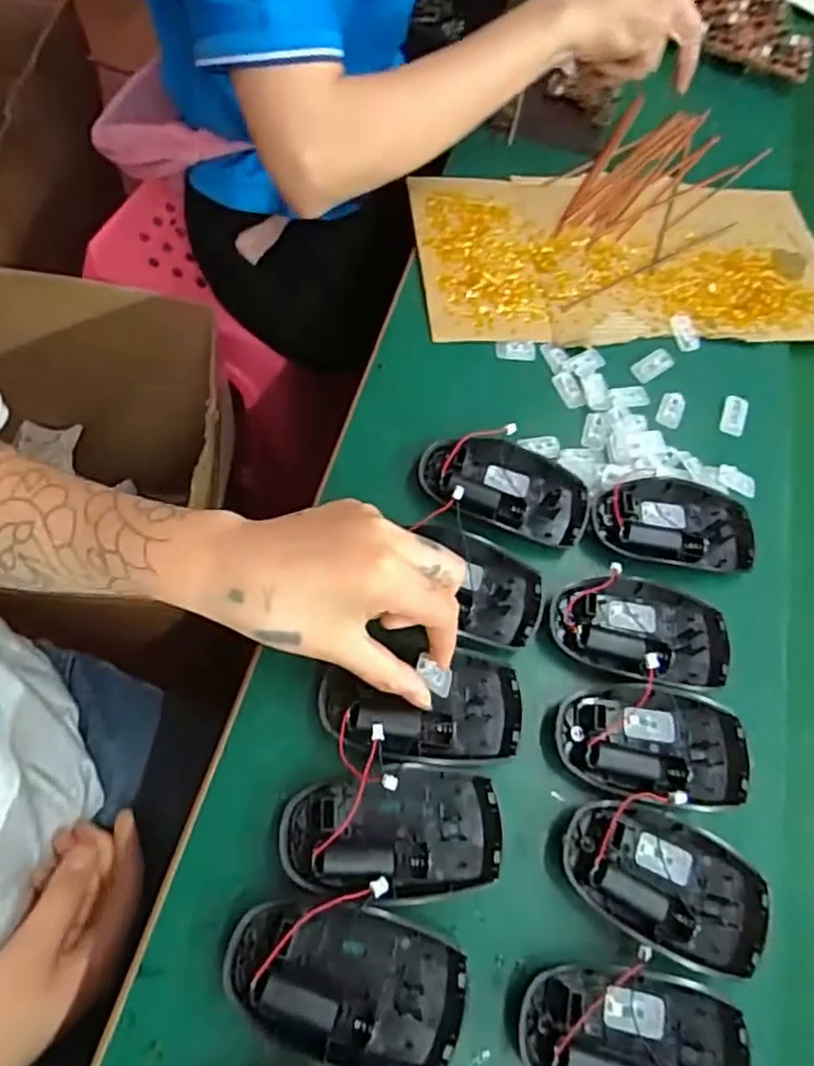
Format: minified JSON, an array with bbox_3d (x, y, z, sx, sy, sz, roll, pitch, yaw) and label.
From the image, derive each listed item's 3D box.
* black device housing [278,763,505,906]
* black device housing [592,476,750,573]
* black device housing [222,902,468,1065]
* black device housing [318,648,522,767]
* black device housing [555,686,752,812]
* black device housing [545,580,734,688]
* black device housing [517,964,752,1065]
[{"bbox_3d":[-0.006,0.145,0.315,0.103,0.023,0.056,-3,66,-12],"label":"black device housing"},{"bbox_3d":[0.168,-0.007,0.408,0.097,0.016,0.057,4,65,-9],"label":"black device housing"},{"bbox_3d":[-0.027,0.197,0.286,0.101,0.021,0.057,15,64,-3],"label":"black device housing"},{"bbox_3d":[0.008,0.093,0.342,0.103,0.020,0.055,0,66,-10],"label":"black device housing"},{"bbox_3d":[0.132,0.113,0.348,0.100,0.016,0.059,12,64,-5],"label":"black device housing"},{"bbox_3d":[0.135,0.054,0.373,0.100,0.018,0.062,7,65,-7],"label":"black device housing"},{"bbox_3d":[0.102,0.226,0.287,0.101,0.017,0.057,14,64,-4],"label":"black device housing"}]

